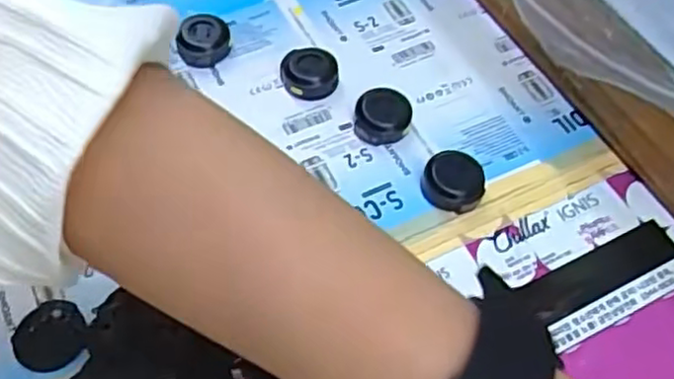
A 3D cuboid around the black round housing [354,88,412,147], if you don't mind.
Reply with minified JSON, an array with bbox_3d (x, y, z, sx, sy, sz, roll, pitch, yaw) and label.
[{"bbox_3d":[0.024,-0.038,0.366,0.028,0.013,0.029,1,57,-2],"label":"black round housing"}]

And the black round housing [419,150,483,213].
[{"bbox_3d":[0.058,-0.004,0.345,0.030,0.014,0.025,19,58,10],"label":"black round housing"}]

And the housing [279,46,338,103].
[{"bbox_3d":[-0.015,-0.062,0.381,0.029,0.013,0.029,1,57,-2],"label":"housing"}]

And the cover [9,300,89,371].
[{"bbox_3d":[-0.121,0.063,0.296,0.030,0.005,0.029,1,57,-2],"label":"cover"}]

